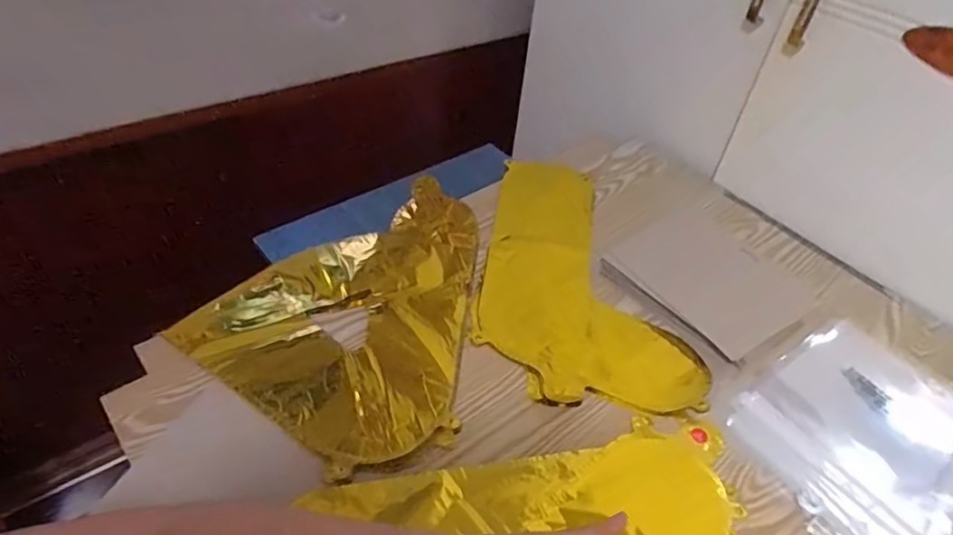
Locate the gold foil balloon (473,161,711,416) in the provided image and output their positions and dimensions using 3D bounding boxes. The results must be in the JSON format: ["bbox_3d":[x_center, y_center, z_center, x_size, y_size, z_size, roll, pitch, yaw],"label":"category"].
[{"bbox_3d":[0.116,-0.001,0.699,0.224,0.013,0.379,4,44,-4],"label":"gold foil balloon"}]

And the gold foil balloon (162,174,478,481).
[{"bbox_3d":[-0.090,0.033,0.629,0.273,0.014,0.349,31,49,22],"label":"gold foil balloon"}]

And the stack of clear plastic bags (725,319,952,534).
[{"bbox_3d":[0.395,0.165,0.576,0.279,0.012,0.208,-25,53,-29],"label":"stack of clear plastic bags"}]

